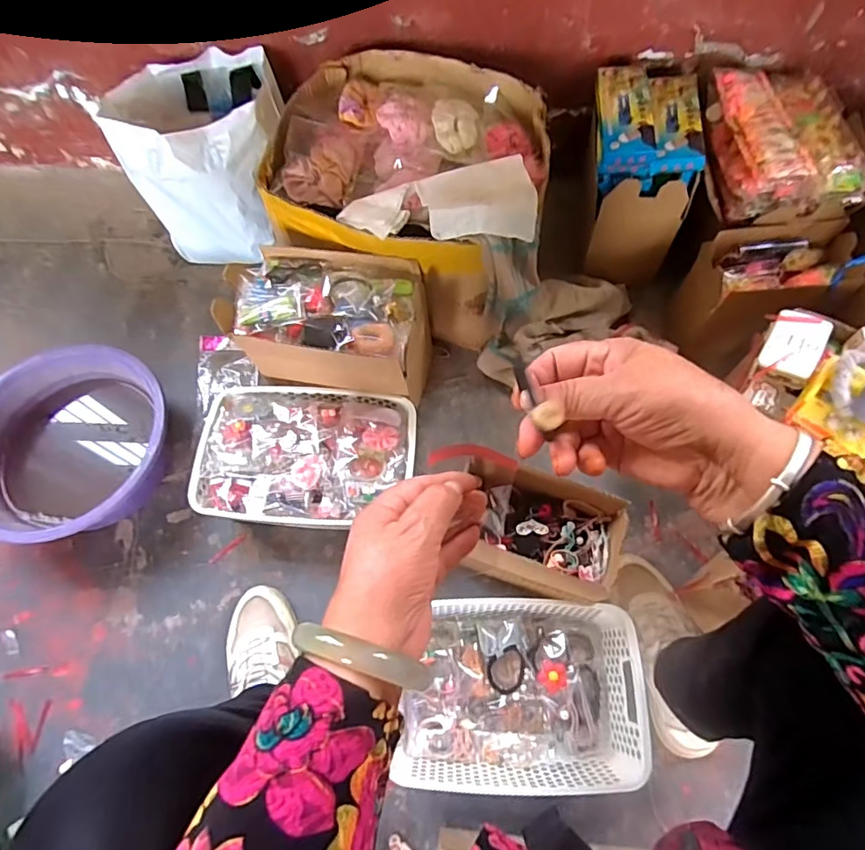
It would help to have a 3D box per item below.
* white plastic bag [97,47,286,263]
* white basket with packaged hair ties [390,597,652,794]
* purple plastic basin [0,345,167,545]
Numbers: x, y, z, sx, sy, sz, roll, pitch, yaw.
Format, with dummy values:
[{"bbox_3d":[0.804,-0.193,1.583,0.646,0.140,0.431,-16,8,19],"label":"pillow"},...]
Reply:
[{"bbox_3d":[-0.357,-0.451,0.911,0.232,0.256,0.236,9,67,6],"label":"white plastic bag"},{"bbox_3d":[0.104,0.322,0.650,0.271,0.089,0.198,0,66,2],"label":"white basket with packaged hair ties"},{"bbox_3d":[-0.518,0.033,0.778,0.267,0.111,0.280,-1,66,2],"label":"purple plastic basin"}]

